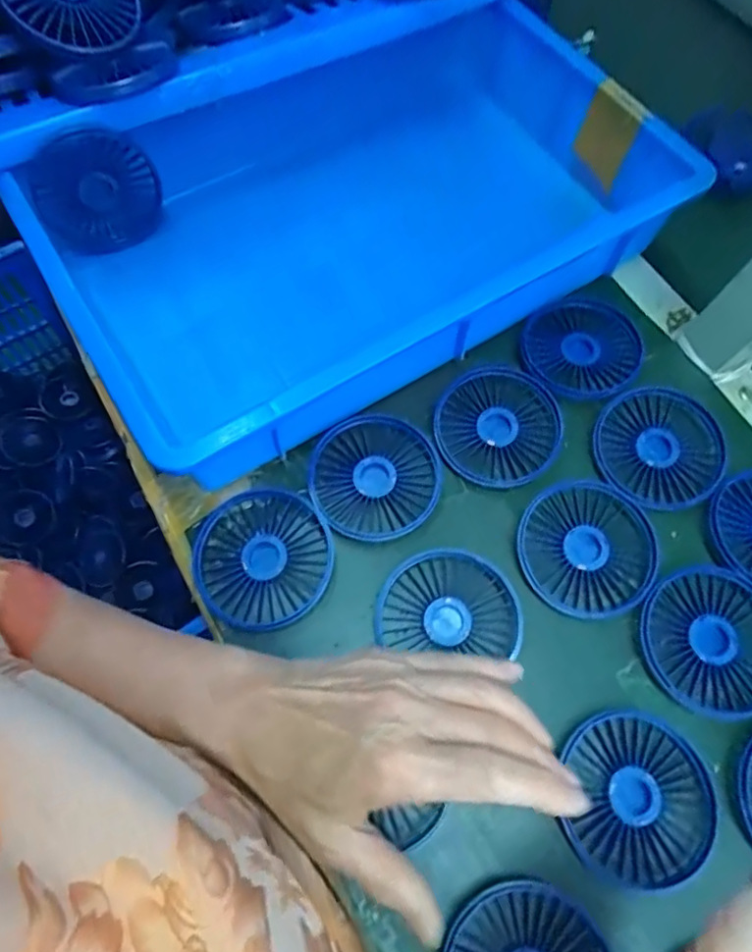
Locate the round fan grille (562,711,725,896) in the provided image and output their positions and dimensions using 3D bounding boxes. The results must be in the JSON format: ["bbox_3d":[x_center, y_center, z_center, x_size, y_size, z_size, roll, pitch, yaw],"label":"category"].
[{"bbox_3d":[0.150,0.180,0.320,0.082,0.011,0.086,1,68,-2],"label":"round fan grille"}]

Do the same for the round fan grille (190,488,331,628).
[{"bbox_3d":[-0.072,0.054,0.367,0.085,0.019,0.086,1,68,-2],"label":"round fan grille"}]

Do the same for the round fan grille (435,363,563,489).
[{"bbox_3d":[0.088,-0.037,0.404,0.084,0.013,0.090,1,68,-2],"label":"round fan grille"}]

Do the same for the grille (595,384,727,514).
[{"bbox_3d":[0.200,-0.023,0.399,0.082,0.007,0.090,1,68,-2],"label":"grille"}]

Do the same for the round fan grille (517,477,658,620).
[{"bbox_3d":[0.137,0.047,0.373,0.082,0.019,0.085,1,68,-2],"label":"round fan grille"}]

